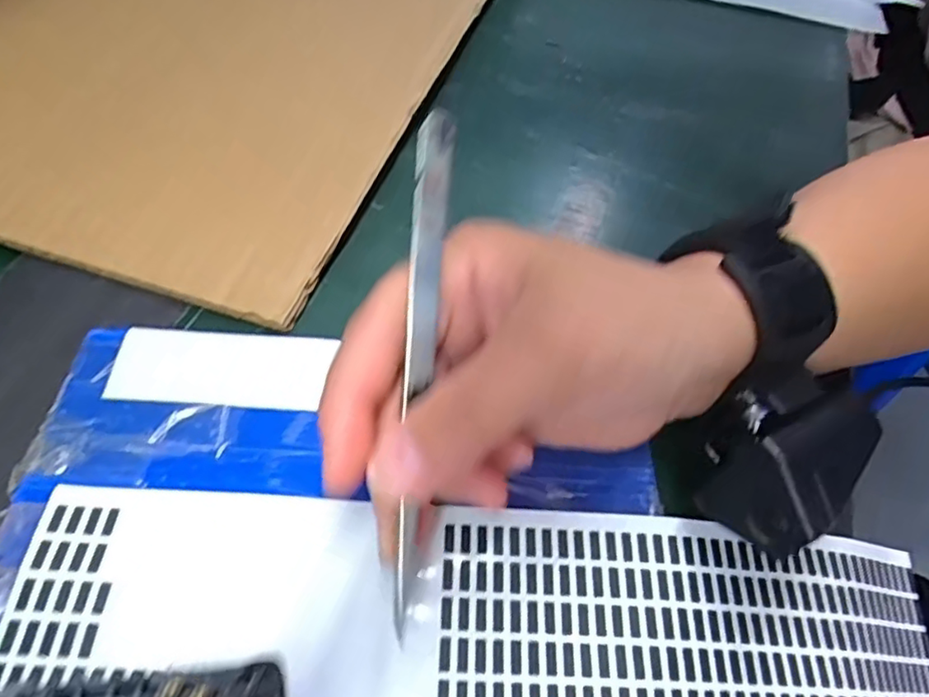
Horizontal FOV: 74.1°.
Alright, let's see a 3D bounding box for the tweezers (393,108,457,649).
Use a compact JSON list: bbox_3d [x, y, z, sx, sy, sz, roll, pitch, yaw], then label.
[{"bbox_3d":[-0.012,0.004,0.158,0.009,0.004,0.131,4,87,-1],"label":"tweezers"}]

